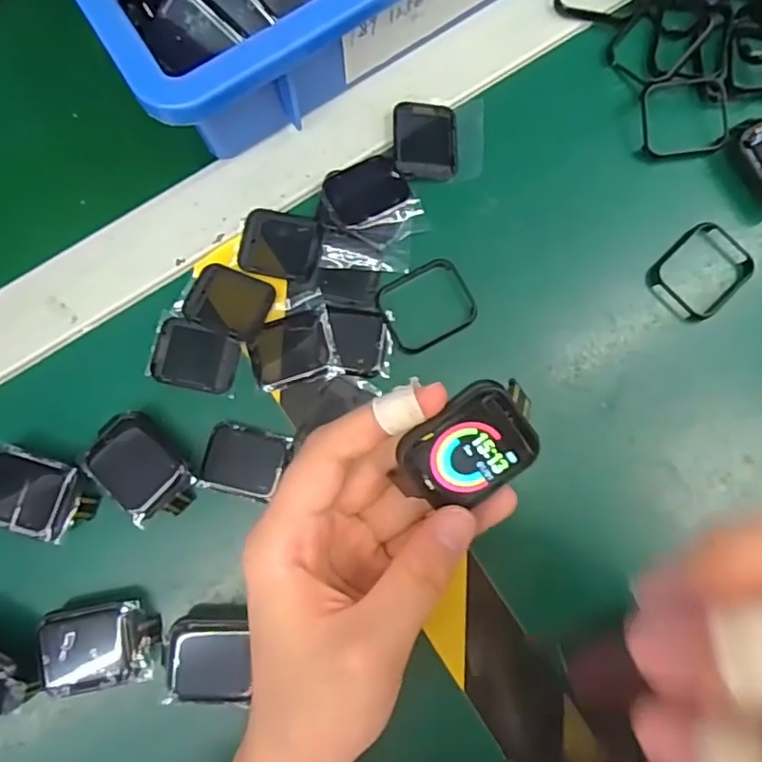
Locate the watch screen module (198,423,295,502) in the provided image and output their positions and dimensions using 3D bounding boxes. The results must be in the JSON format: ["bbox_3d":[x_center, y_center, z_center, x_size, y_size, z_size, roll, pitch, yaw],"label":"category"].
[{"bbox_3d":[-0.065,0.039,0.295,0.038,0.004,0.032,15,84,1],"label":"watch screen module"}]

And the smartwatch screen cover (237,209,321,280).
[{"bbox_3d":[-0.050,-0.068,0.307,0.040,0.004,0.031,12,84,1],"label":"smartwatch screen cover"}]

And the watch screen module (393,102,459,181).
[{"bbox_3d":[0.023,-0.123,0.315,0.032,0.007,0.041,-2,84,-1],"label":"watch screen module"}]

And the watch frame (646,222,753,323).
[{"bbox_3d":[0.161,-0.055,0.311,0.049,0.009,0.038,-41,85,-5],"label":"watch frame"}]

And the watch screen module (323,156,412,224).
[{"bbox_3d":[-0.008,-0.095,0.308,0.038,0.006,0.029,-28,85,-4],"label":"watch screen module"}]

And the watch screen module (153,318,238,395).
[{"bbox_3d":[-0.090,-0.012,0.299,0.040,0.004,0.031,13,84,1],"label":"watch screen module"}]

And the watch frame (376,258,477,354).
[{"bbox_3d":[0.023,-0.037,0.305,0.044,0.005,0.037,-27,84,-4],"label":"watch frame"}]

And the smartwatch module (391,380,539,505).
[{"bbox_3d":[0.030,0.021,0.209,0.045,0.012,0.034,-31,104,-2],"label":"smartwatch module"}]

